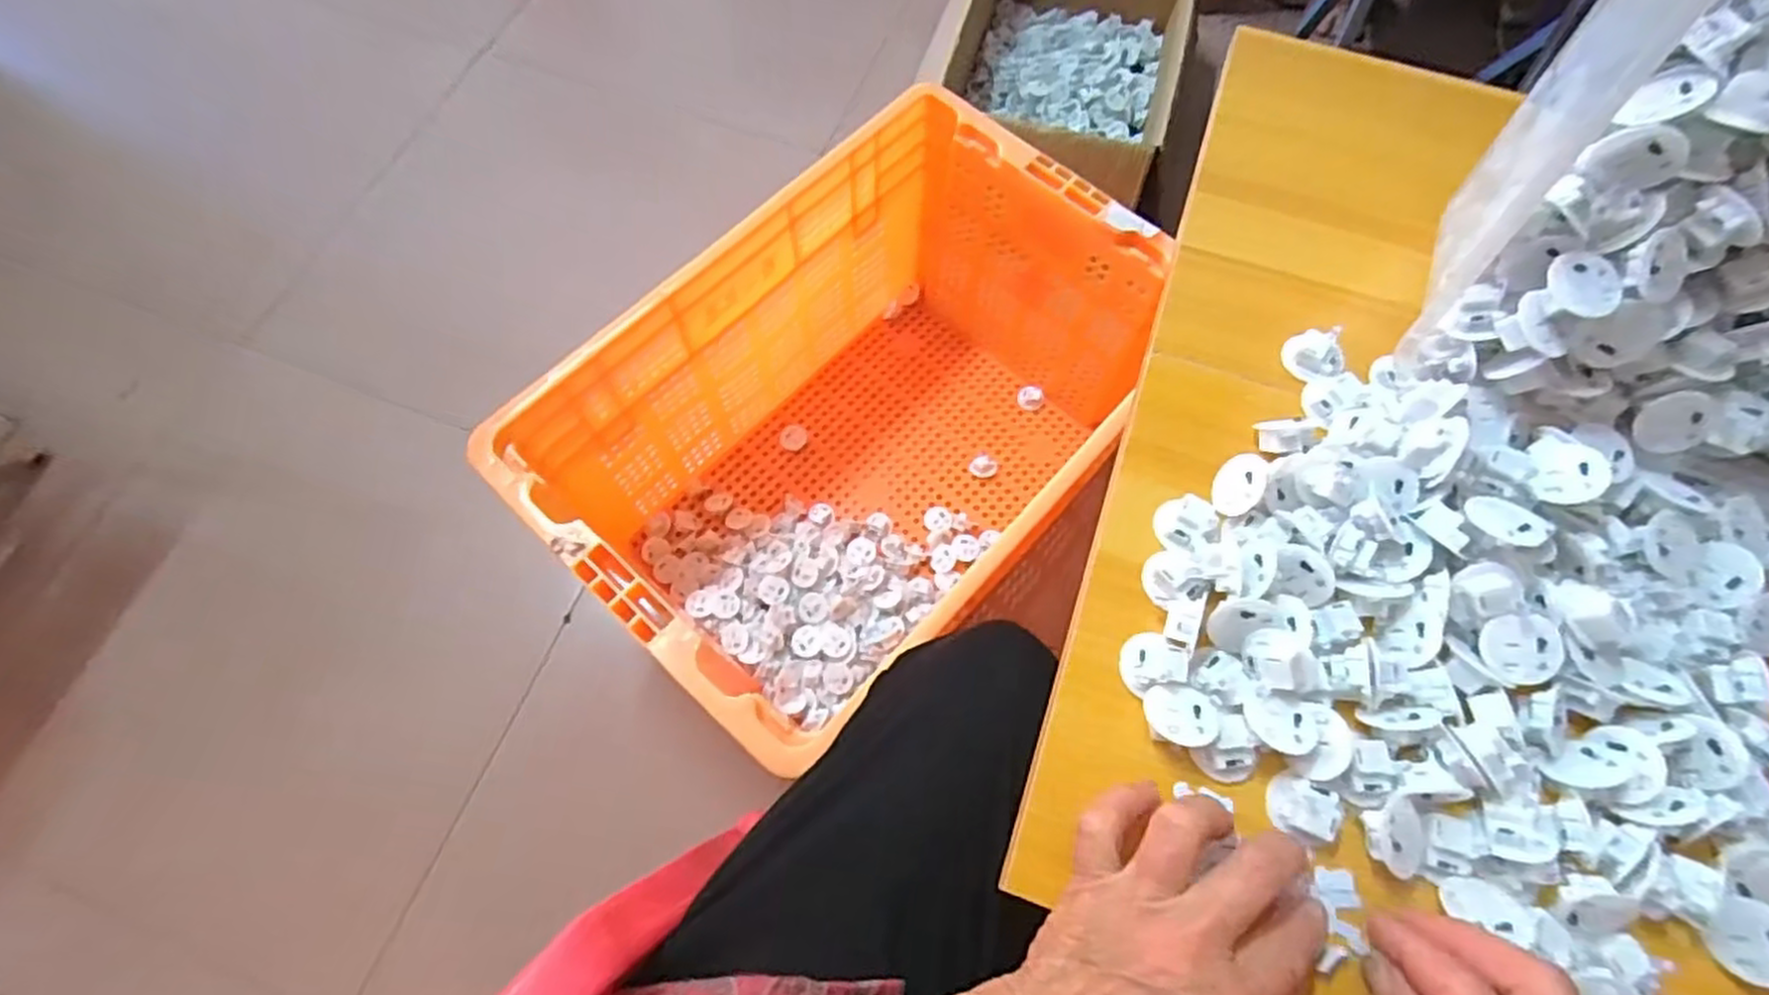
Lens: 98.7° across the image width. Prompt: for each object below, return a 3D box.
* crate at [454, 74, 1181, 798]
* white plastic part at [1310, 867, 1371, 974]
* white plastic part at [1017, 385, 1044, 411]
[{"bbox_3d":[-0.020,-0.060,0.797,0.388,0.317,0.568,42,73,14],"label":"crate"},{"bbox_3d":[0.199,0.184,0.330,0.017,0.006,0.040,16,57,5],"label":"white plastic part"},{"bbox_3d":[0.190,-0.131,0.988,0.034,0.035,0.014,23,31,11],"label":"white plastic part"}]

